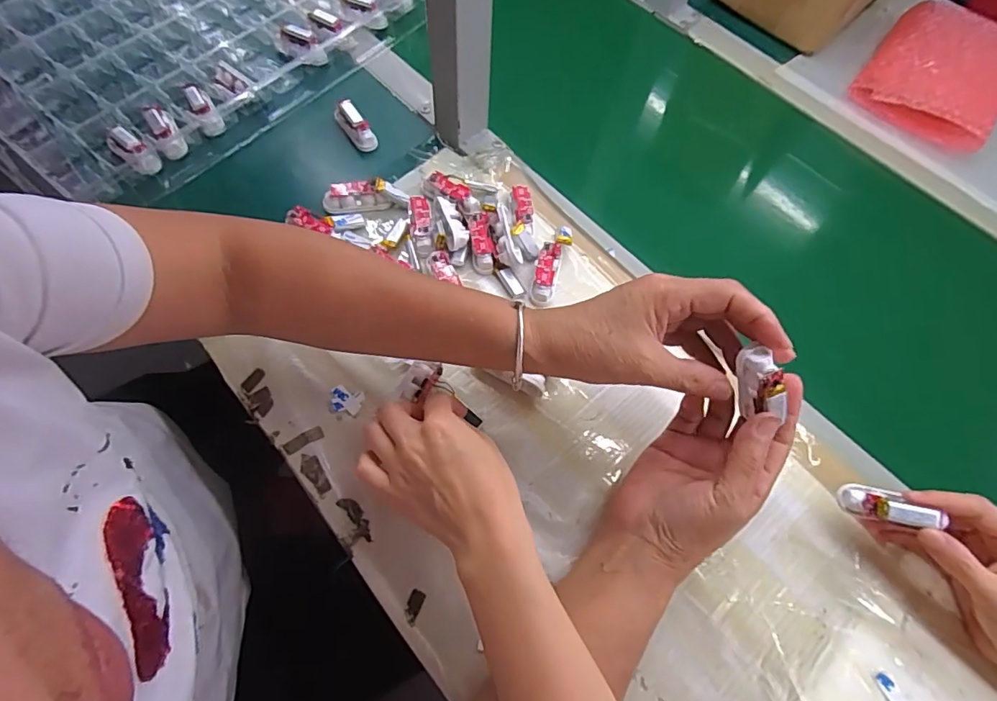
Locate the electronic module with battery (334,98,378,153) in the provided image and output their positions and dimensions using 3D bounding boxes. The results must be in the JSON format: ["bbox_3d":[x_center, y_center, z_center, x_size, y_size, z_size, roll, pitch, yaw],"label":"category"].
[{"bbox_3d":[-0.144,-0.227,0.524,0.021,0.024,0.053,-35,71,-19],"label":"electronic module with battery"}]

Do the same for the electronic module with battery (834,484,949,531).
[{"bbox_3d":[0.257,0.104,0.345,0.055,0.018,0.019,10,58,41],"label":"electronic module with battery"}]

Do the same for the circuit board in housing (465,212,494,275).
[{"bbox_3d":[-0.016,-0.098,0.468,0.019,0.015,0.063,-8,65,-6],"label":"circuit board in housing"}]

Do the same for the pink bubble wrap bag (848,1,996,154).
[{"bbox_3d":[0.515,-0.327,0.602,0.143,0.038,0.217,36,66,13],"label":"pink bubble wrap bag"}]

